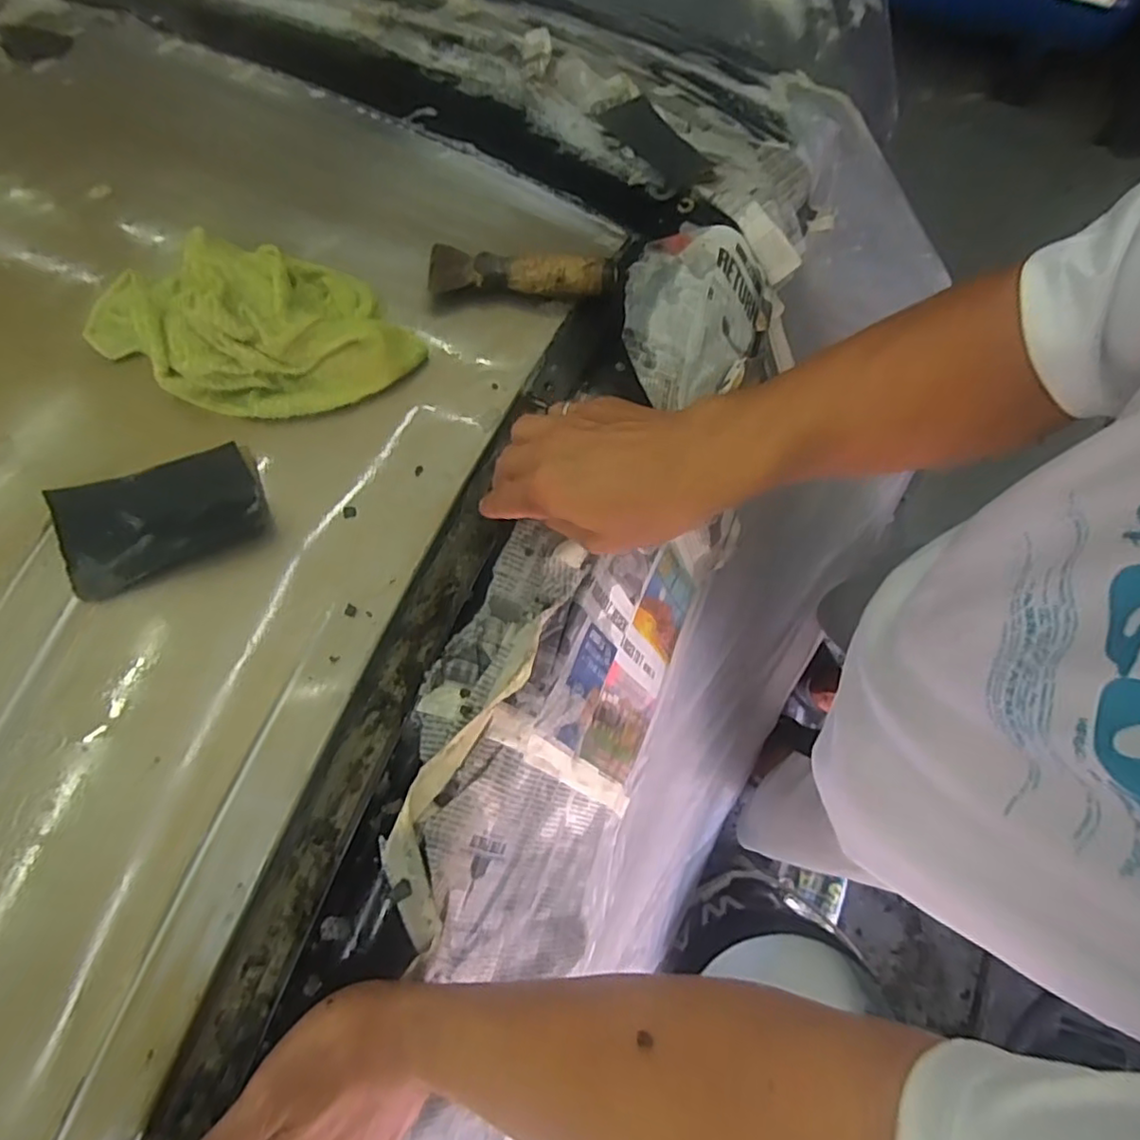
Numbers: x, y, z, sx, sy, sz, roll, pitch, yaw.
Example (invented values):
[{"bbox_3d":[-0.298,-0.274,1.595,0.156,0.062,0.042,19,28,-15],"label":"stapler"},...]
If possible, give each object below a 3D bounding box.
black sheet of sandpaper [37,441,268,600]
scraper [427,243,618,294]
[{"bbox_3d":[-0.248,-0.032,0.378,0.110,0.019,0.068,-22,78,-5],"label":"black sheet of sandpaper"},{"bbox_3d":[-0.035,-0.229,0.474,0.139,0.019,0.036,-1,77,0],"label":"scraper"}]

